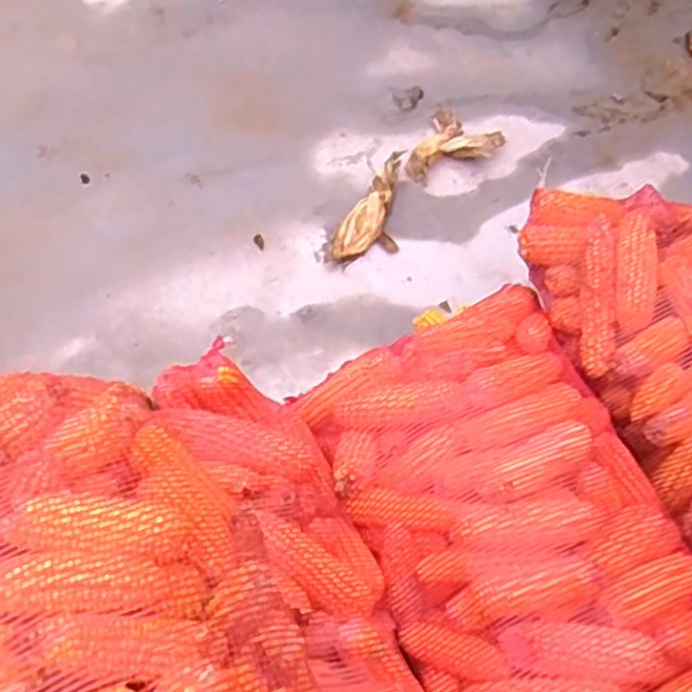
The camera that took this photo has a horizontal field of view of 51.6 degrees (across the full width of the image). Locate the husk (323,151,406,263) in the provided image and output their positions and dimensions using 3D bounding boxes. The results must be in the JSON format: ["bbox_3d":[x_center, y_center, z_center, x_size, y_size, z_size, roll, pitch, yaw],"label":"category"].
[{"bbox_3d":[0.079,-0.300,1.623,0.135,0.053,0.322,27,69,14],"label":"husk"}]

